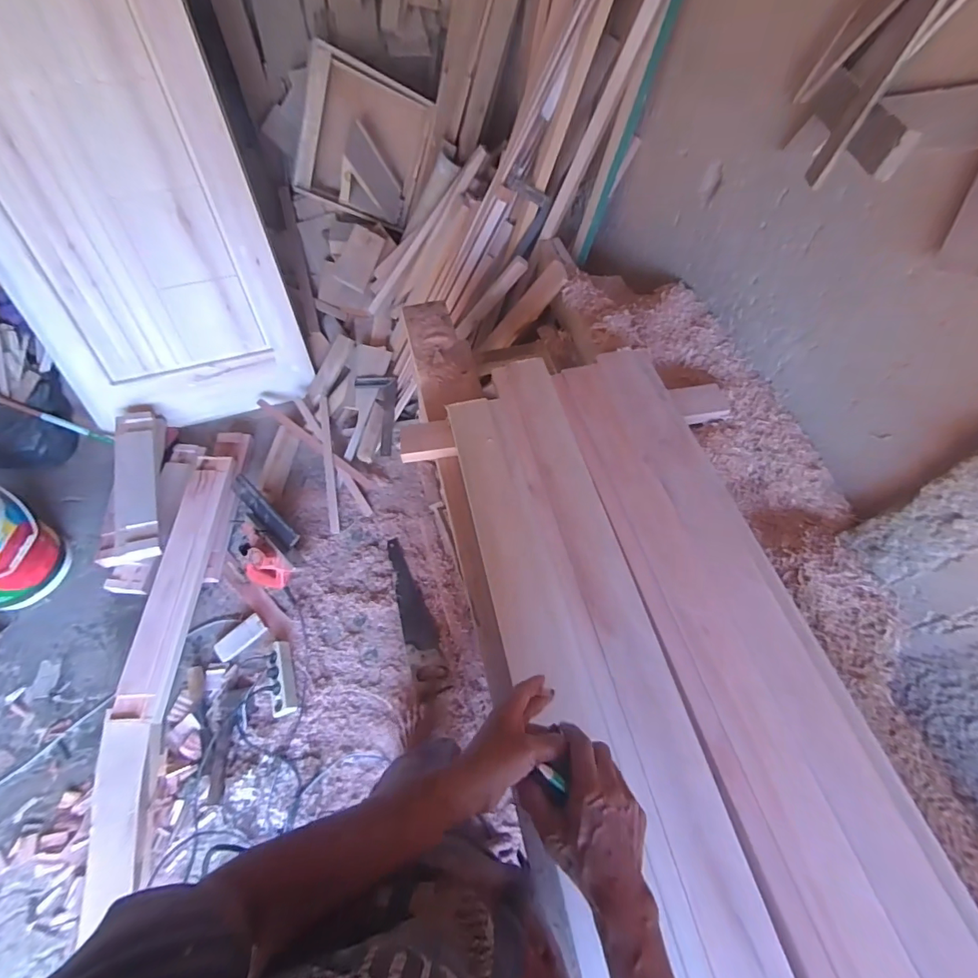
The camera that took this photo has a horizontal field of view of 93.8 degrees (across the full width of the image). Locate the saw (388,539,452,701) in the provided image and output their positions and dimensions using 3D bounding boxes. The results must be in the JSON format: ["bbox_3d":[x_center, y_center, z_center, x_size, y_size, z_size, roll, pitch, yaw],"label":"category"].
[{"bbox_3d":[-0.236,0.389,1.451,0.100,0.034,0.515,-15,62,-11],"label":"saw"}]

